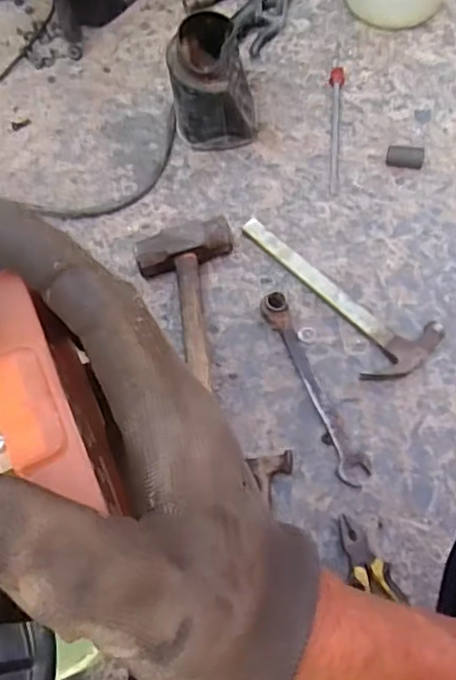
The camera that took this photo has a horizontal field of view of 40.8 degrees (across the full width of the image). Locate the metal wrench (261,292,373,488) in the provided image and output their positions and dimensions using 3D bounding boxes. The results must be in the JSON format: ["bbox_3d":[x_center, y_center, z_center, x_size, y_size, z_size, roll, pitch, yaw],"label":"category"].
[{"bbox_3d":[0.108,0.051,0.813,0.039,0.041,0.260,-21,69,-8],"label":"metal wrench"}]

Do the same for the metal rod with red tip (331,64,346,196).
[{"bbox_3d":[0.177,-0.340,0.990,0.021,0.018,0.241,3,67,2],"label":"metal rod with red tip"}]

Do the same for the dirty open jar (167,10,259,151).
[{"bbox_3d":[-0.021,-0.393,0.951,0.128,0.158,0.139,0,67,1],"label":"dirty open jar"}]

